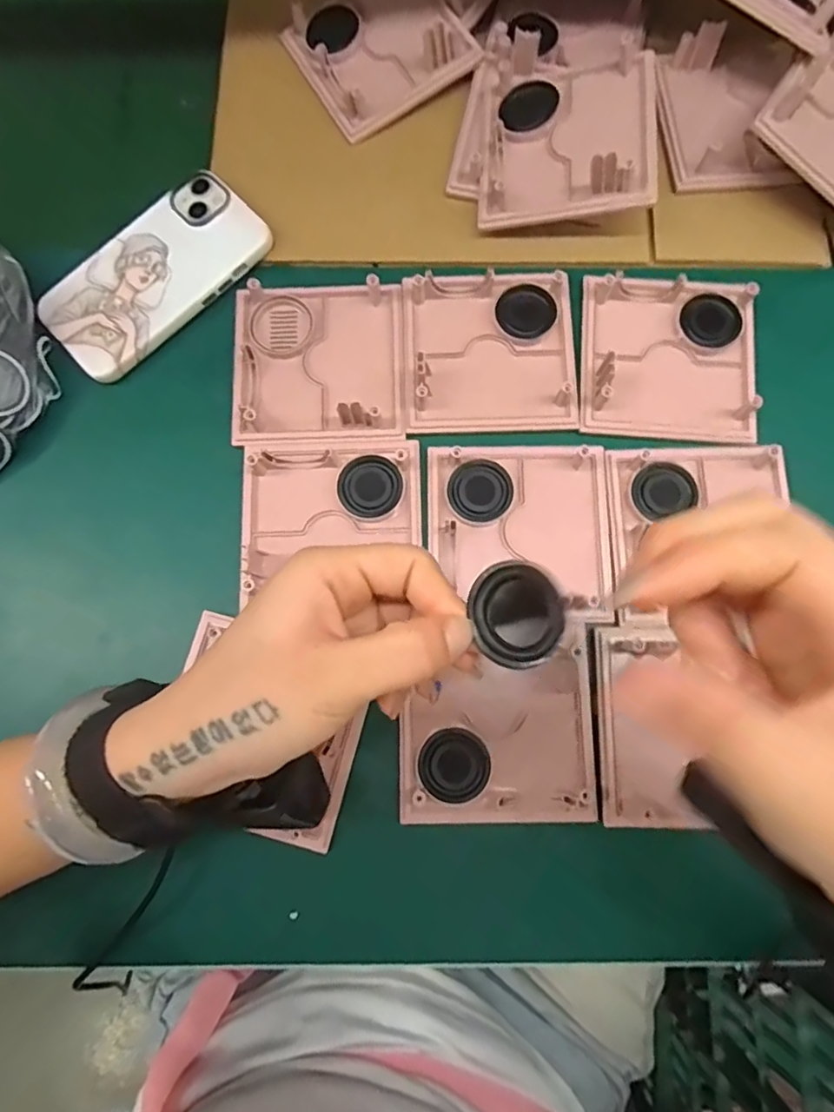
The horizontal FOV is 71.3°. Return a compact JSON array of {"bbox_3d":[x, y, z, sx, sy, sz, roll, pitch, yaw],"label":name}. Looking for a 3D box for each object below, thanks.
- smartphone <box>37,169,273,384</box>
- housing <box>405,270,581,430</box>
[{"bbox_3d":[-0.170,-0.183,0.378,0.147,0.013,0.075,-44,81,-7],"label":"smartphone"},{"bbox_3d":[0.045,-0.129,0.367,0.102,0.016,0.100,-3,79,0],"label":"housing"}]

